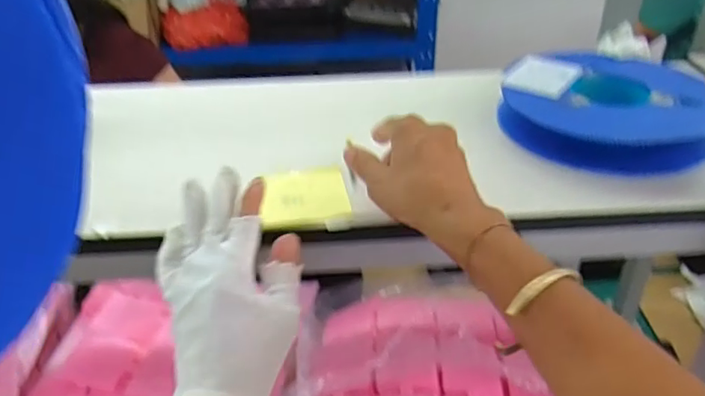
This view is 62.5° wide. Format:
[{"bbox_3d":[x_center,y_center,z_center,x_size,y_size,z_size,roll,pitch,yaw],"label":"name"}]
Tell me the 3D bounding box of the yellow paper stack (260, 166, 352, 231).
[{"bbox_3d":[-0.040,-0.002,0.498,0.071,0.005,0.085,-5,35,-6],"label":"yellow paper stack"}]

